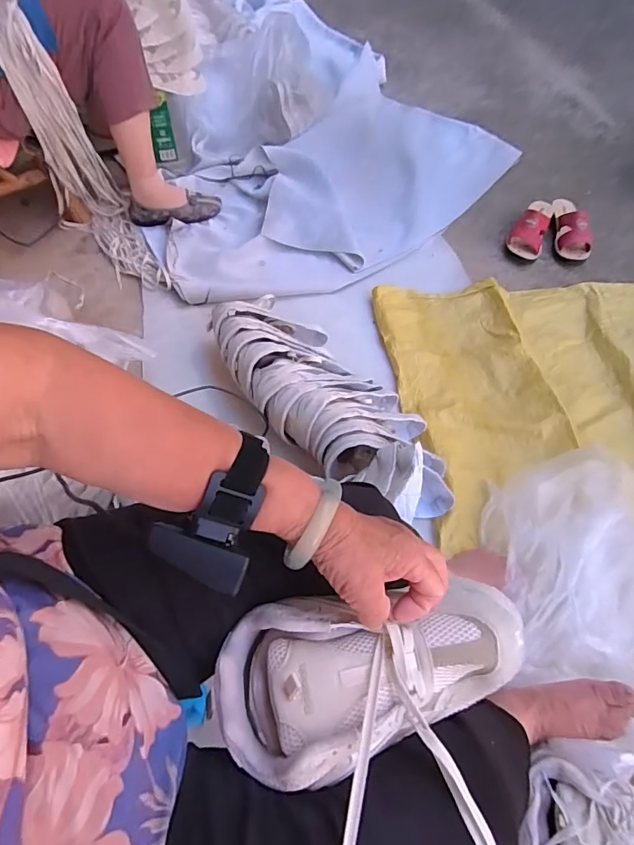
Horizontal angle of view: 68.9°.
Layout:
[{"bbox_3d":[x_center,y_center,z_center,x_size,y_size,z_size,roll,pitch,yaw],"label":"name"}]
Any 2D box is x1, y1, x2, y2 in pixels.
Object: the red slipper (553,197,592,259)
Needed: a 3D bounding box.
[{"bbox_3d":[0.651,-0.511,1.194,0.078,0.076,0.196,1,59,0],"label":"red slipper"}]

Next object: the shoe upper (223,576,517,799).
[{"bbox_3d":[0.039,0.184,0.347,0.236,0.059,0.113,-9,61,-8],"label":"shoe upper"}]

